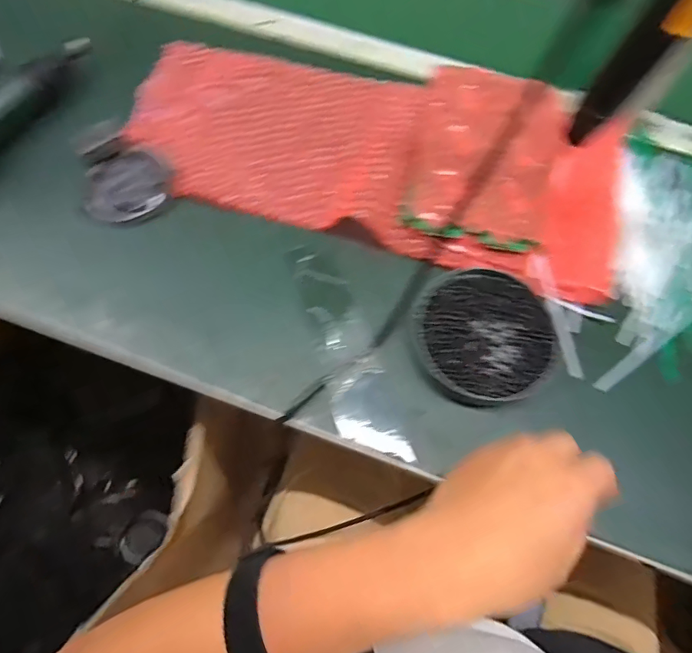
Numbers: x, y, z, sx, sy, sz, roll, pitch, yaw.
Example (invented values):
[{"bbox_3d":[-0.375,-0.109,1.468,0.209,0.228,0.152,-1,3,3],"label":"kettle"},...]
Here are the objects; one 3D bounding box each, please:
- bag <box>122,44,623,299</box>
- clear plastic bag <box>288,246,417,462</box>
[{"bbox_3d":[0.025,-0.184,0.459,0.473,0.026,0.222,14,68,5],"label":"bag"},{"bbox_3d":[-0.002,0.017,0.393,0.047,0.012,0.195,-17,69,-8],"label":"clear plastic bag"}]

